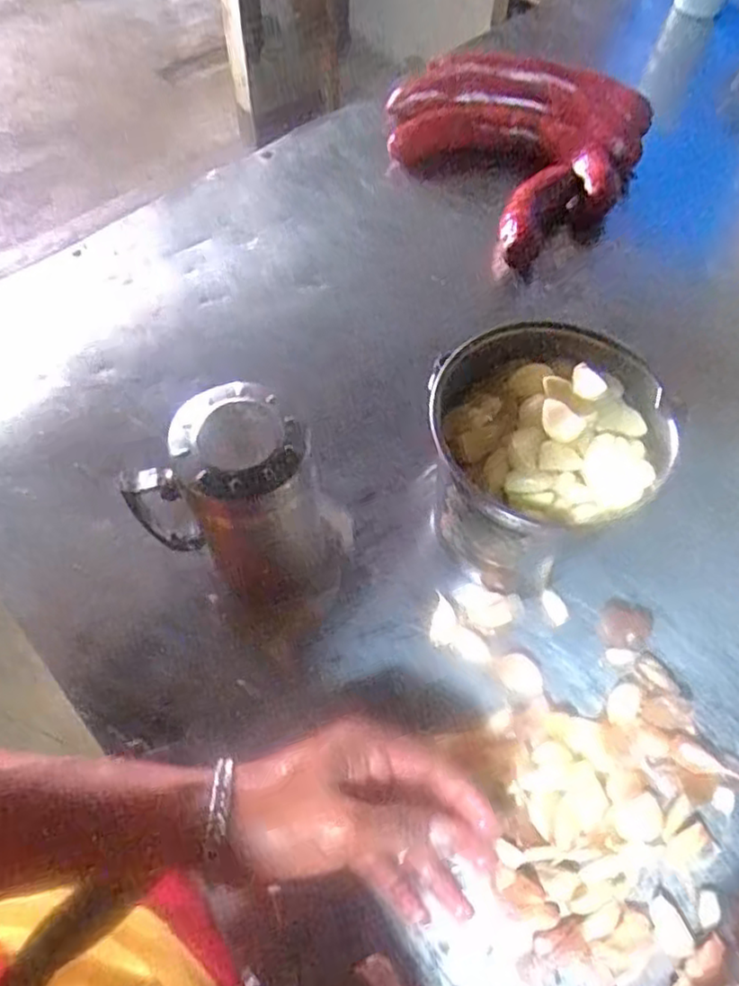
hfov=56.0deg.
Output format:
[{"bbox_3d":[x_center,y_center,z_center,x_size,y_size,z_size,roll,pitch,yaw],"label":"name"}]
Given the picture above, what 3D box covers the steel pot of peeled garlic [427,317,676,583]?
[{"bbox_3d":[0.102,-0.013,0.441,0.129,0.141,0.119,1,61,-1],"label":"steel pot of peeled garlic"}]

